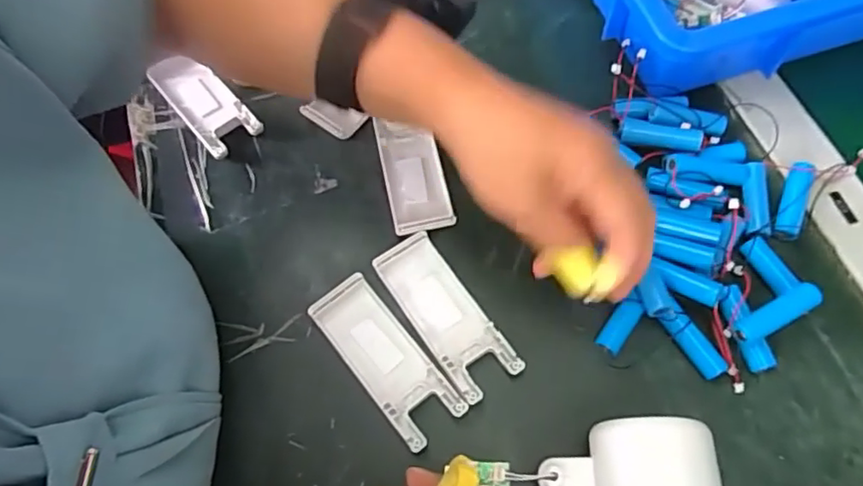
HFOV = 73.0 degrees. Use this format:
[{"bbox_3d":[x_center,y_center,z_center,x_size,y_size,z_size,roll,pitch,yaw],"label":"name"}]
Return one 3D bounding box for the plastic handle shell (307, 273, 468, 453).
[{"bbox_3d":[-0.027,0.070,0.347,0.040,0.018,0.104,-38,69,-11],"label":"plastic handle shell"}]

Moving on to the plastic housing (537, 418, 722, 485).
[{"bbox_3d":[0.096,0.119,0.290,0.083,0.057,0.056,0,66,3],"label":"plastic housing"}]

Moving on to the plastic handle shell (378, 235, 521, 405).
[{"bbox_3d":[0.008,0.043,0.353,0.040,0.012,0.104,-33,69,-10],"label":"plastic handle shell"}]

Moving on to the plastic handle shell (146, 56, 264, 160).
[{"bbox_3d":[-0.167,-0.103,0.428,0.040,0.012,0.099,-40,70,-12],"label":"plastic handle shell"}]

